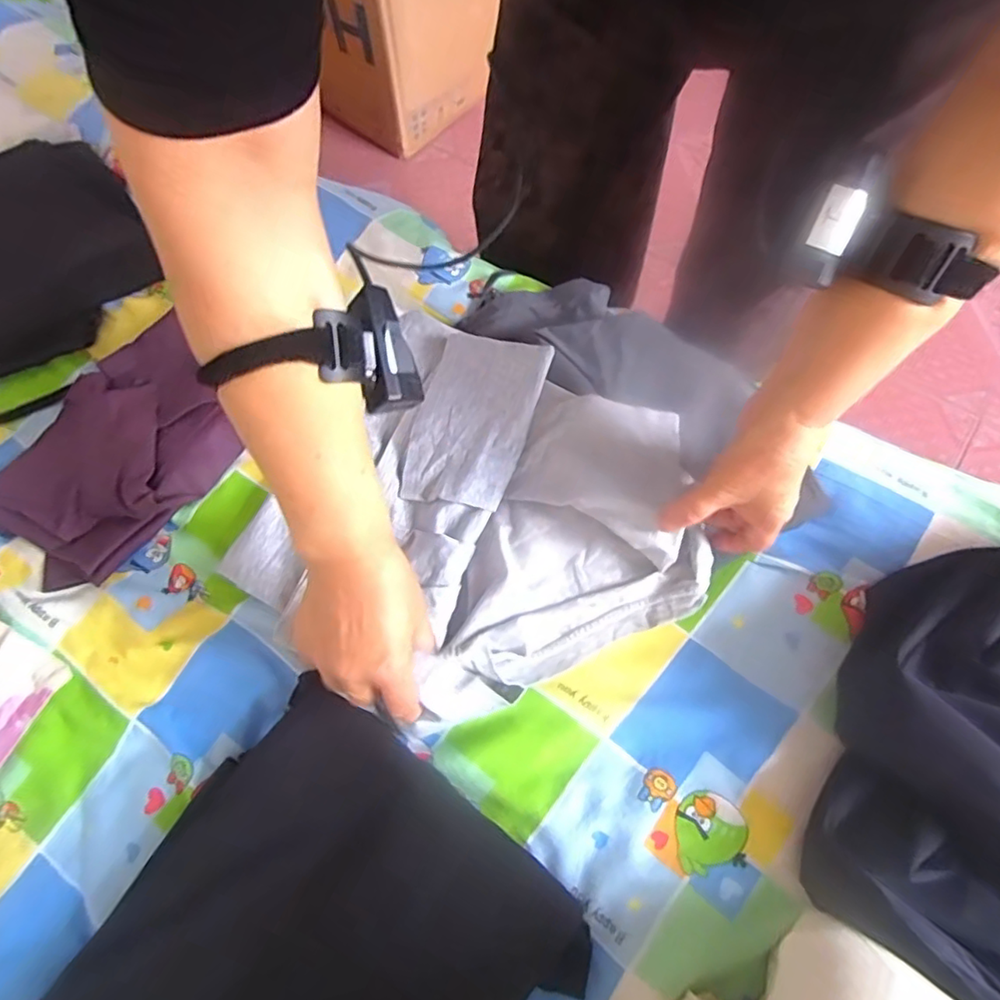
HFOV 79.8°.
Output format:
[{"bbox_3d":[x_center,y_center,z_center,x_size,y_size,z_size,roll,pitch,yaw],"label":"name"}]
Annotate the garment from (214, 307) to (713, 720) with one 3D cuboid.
[{"bbox_3d":[-0.013,0.010,0.461,0.331,0.059,0.286,29,75,11],"label":"garment"}]

